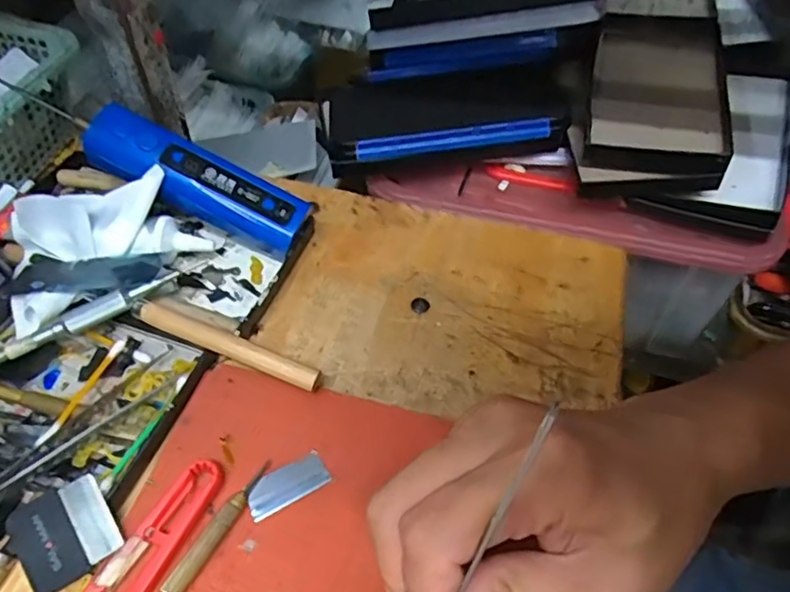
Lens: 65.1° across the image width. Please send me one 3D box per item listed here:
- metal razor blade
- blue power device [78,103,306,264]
[{"bbox_3d":[-0.050,0.087,0.288,0.037,0.004,0.018,-23,56,-21],"label":"metal razor blade"},{"bbox_3d":[-0.114,-0.066,0.356,0.126,0.027,0.030,27,52,-5],"label":"blue power device"}]

